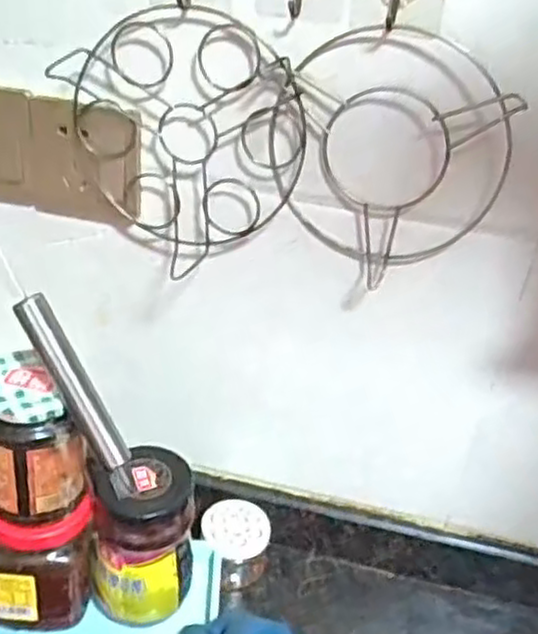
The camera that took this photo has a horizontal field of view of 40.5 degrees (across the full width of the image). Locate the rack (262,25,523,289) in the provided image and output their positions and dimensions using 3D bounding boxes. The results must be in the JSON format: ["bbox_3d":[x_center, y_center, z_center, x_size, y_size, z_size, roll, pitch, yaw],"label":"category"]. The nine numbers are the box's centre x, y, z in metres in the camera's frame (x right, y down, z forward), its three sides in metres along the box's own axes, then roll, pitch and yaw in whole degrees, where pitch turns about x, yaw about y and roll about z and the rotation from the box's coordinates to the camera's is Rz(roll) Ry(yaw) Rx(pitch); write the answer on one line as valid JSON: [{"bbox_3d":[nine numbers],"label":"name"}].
[{"bbox_3d":[0.082,-0.113,0.523,0.168,0.175,0.030,16,33,13],"label":"rack"}]

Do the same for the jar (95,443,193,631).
[{"bbox_3d":[-0.086,0.156,0.509,0.063,0.121,0.058,6,32,-3],"label":"jar"}]

